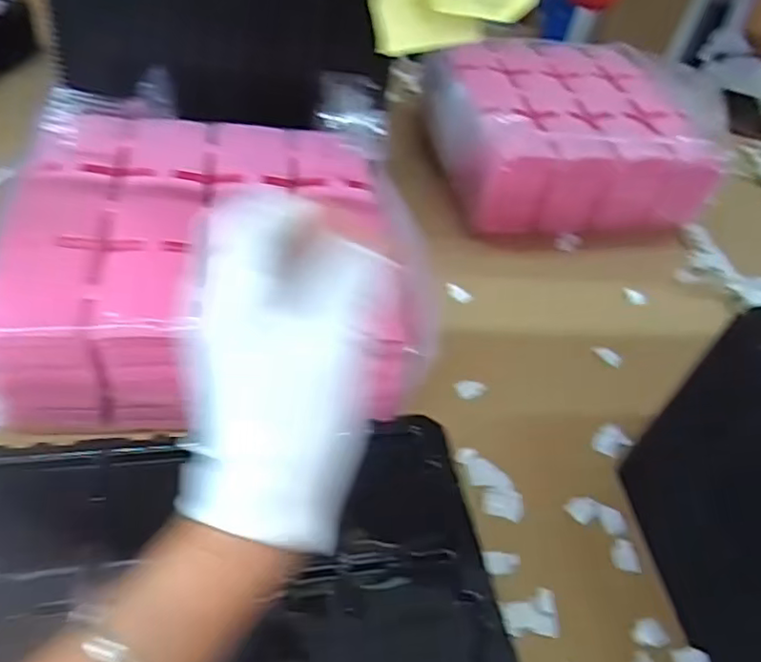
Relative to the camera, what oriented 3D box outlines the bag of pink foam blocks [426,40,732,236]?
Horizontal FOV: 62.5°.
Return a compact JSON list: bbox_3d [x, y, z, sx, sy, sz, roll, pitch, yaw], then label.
[{"bbox_3d":[0.229,-0.259,0.823,0.325,0.130,0.268,2,47,-10],"label":"bag of pink foam blocks"}]

